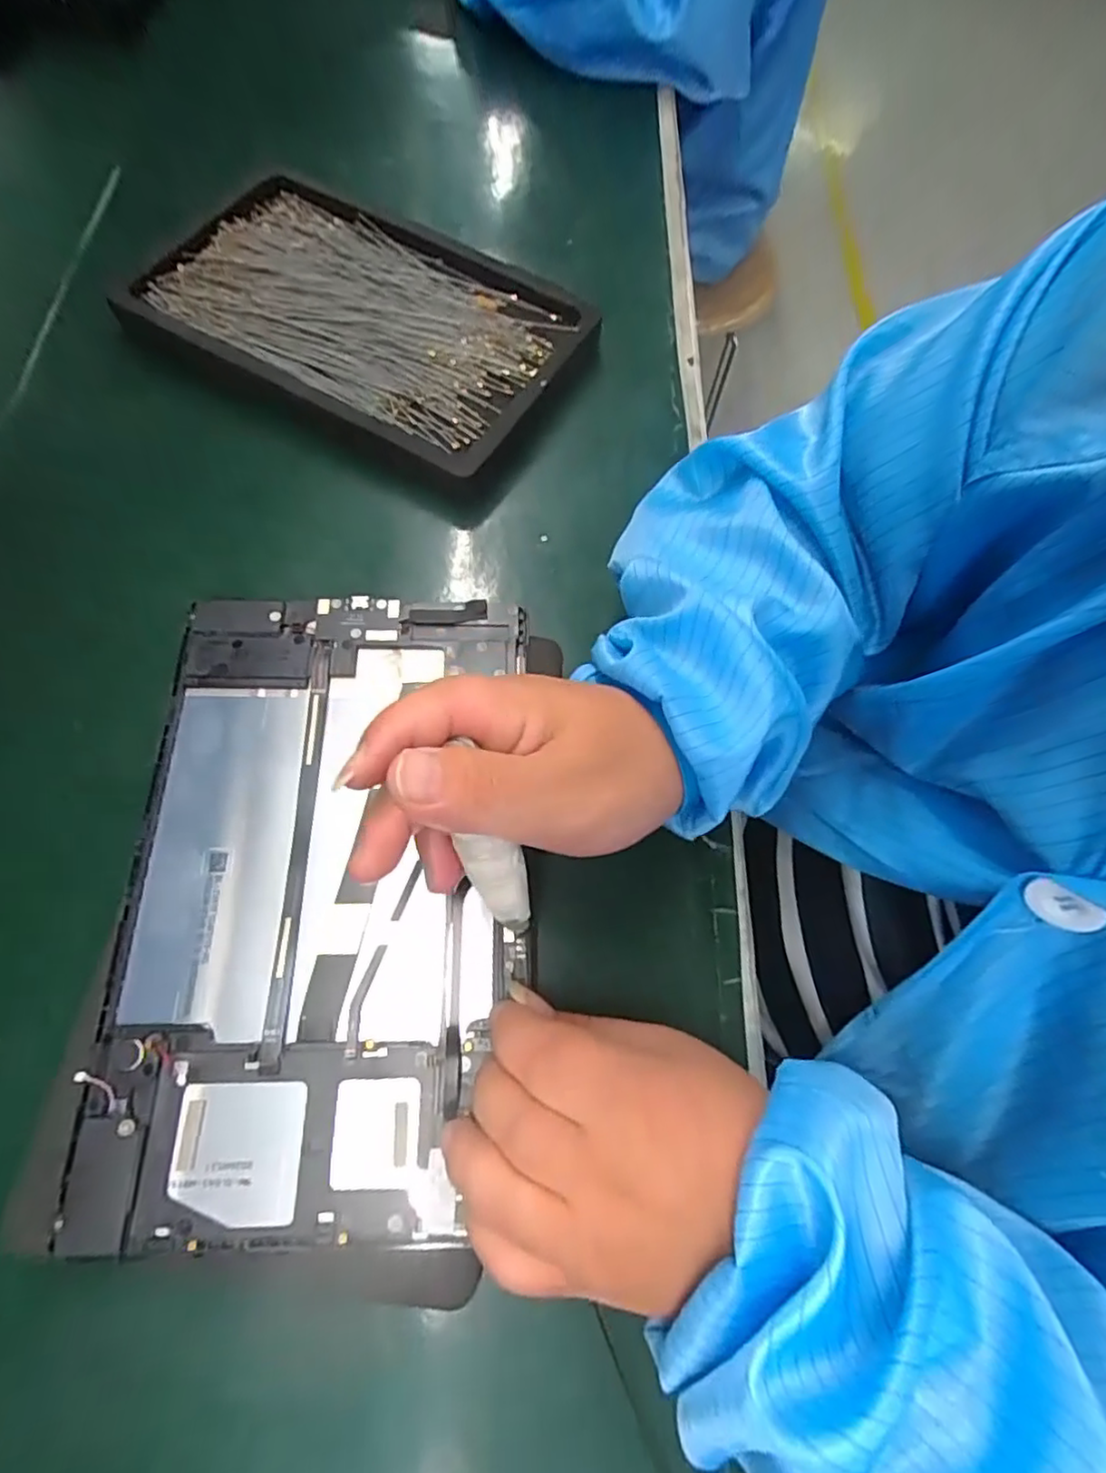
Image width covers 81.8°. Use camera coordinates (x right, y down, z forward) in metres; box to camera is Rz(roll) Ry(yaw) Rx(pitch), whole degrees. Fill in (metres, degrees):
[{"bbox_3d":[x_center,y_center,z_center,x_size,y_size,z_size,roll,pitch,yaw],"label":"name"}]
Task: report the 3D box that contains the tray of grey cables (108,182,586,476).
[{"bbox_3d":[-0.110,-0.243,0.378,0.239,0.032,0.153,27,70,7],"label":"tray of grey cables"}]

